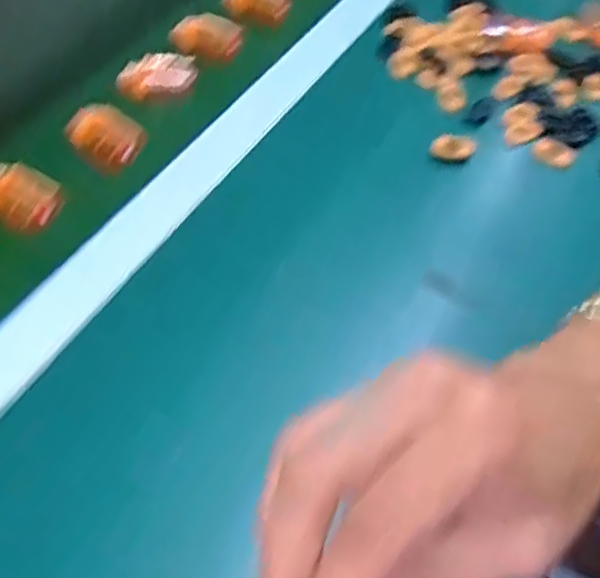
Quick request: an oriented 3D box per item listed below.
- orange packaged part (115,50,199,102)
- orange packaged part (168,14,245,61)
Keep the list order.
[{"bbox_3d":[-0.123,-0.184,0.549,0.066,0.029,0.025,-3,54,-7],"label":"orange packaged part"},{"bbox_3d":[-0.089,-0.238,0.602,0.071,0.037,0.016,14,54,5],"label":"orange packaged part"}]

